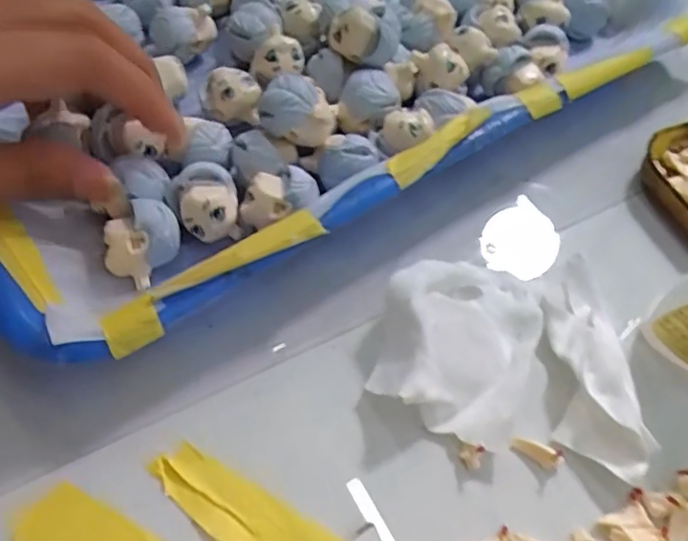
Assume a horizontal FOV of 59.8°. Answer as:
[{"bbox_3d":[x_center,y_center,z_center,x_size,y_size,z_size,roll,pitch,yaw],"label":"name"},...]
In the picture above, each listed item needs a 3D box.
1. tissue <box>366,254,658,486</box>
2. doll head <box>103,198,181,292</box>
[{"bbox_3d":[0.052,0.026,0.194,0.079,0.023,0.069,3,56,-3],"label":"tissue"},{"bbox_3d":[-0.070,-0.012,0.203,0.019,0.015,0.025,34,60,17],"label":"doll head"}]

